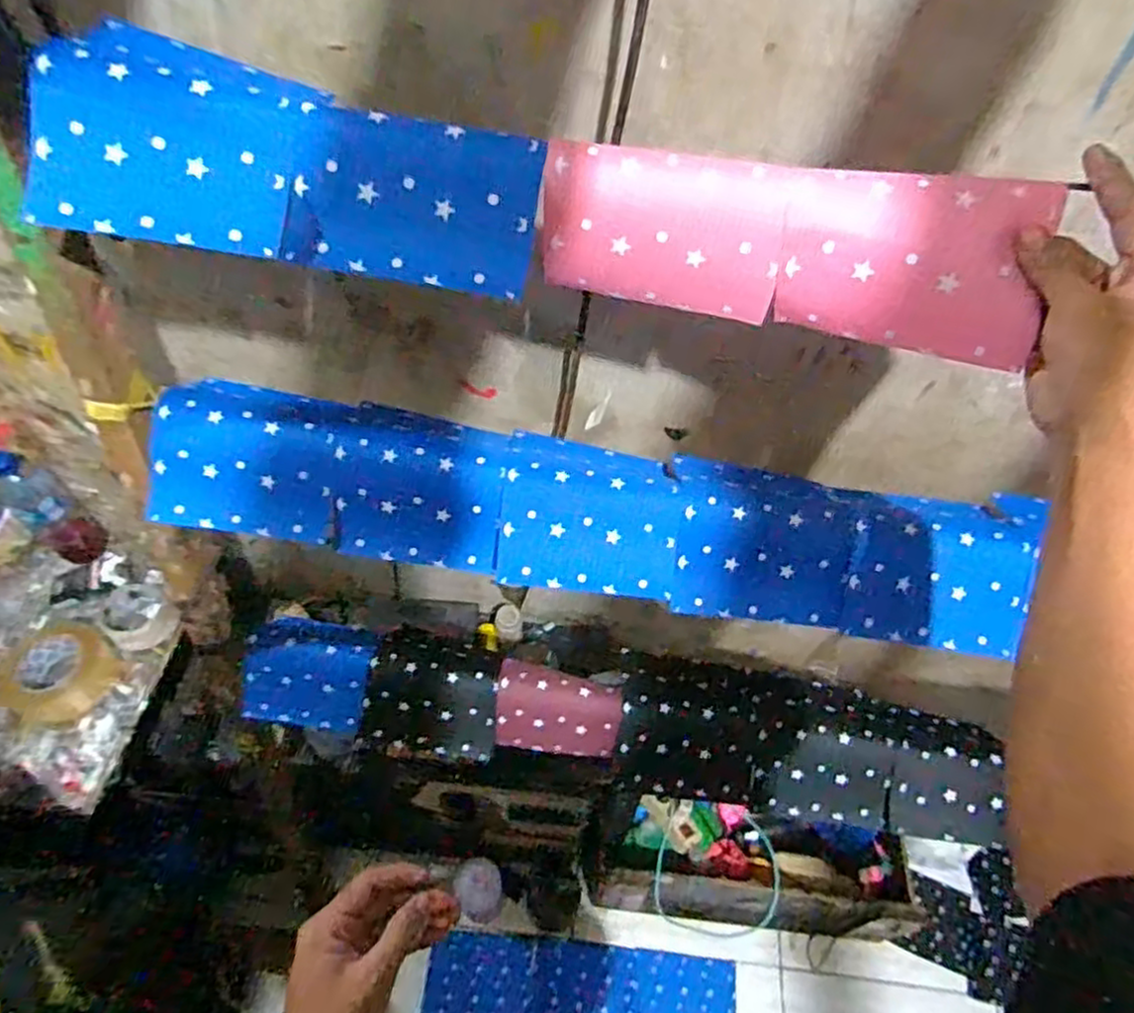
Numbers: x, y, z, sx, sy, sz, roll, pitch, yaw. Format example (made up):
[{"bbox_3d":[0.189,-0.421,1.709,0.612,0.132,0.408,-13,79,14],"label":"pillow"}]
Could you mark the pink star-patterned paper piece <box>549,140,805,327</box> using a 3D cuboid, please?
[{"bbox_3d":[0.060,-0.173,0.453,0.145,0.088,0.032,8,53,4],"label":"pink star-patterned paper piece"}]

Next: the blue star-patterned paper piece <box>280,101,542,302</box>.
[{"bbox_3d":[-0.093,-0.185,0.435,0.147,0.007,0.093,10,98,0],"label":"blue star-patterned paper piece"}]

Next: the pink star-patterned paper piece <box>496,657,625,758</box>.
[{"bbox_3d":[-0.010,0.233,0.799,0.138,0.021,0.092,11,85,2],"label":"pink star-patterned paper piece"}]

